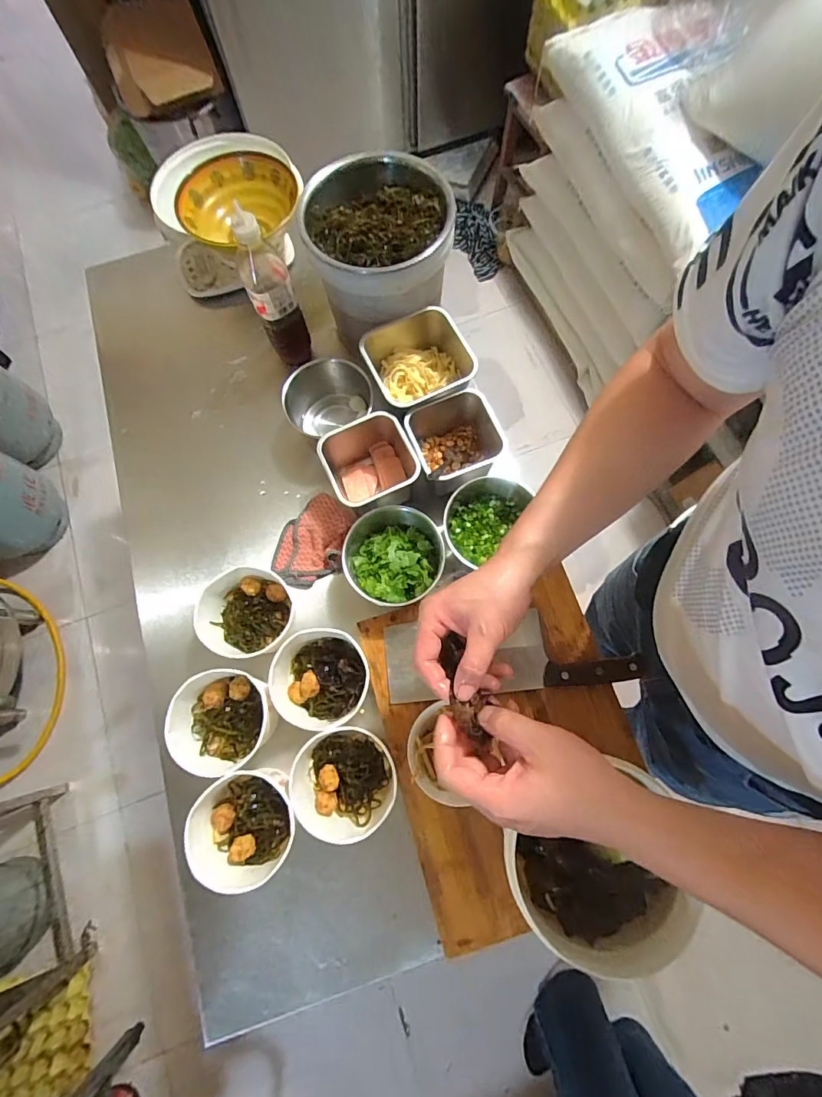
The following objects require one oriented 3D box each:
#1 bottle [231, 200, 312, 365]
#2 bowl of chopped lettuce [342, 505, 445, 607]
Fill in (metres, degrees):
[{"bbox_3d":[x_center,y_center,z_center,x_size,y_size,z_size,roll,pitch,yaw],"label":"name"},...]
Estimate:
[{"bbox_3d":[-0.201,-0.371,0.646,0.065,0.234,0.063,0,74,2],"label":"bottle"},{"bbox_3d":[-0.024,0.013,0.601,0.131,0.056,0.124,0,74,2],"label":"bowl of chopped lettuce"}]

